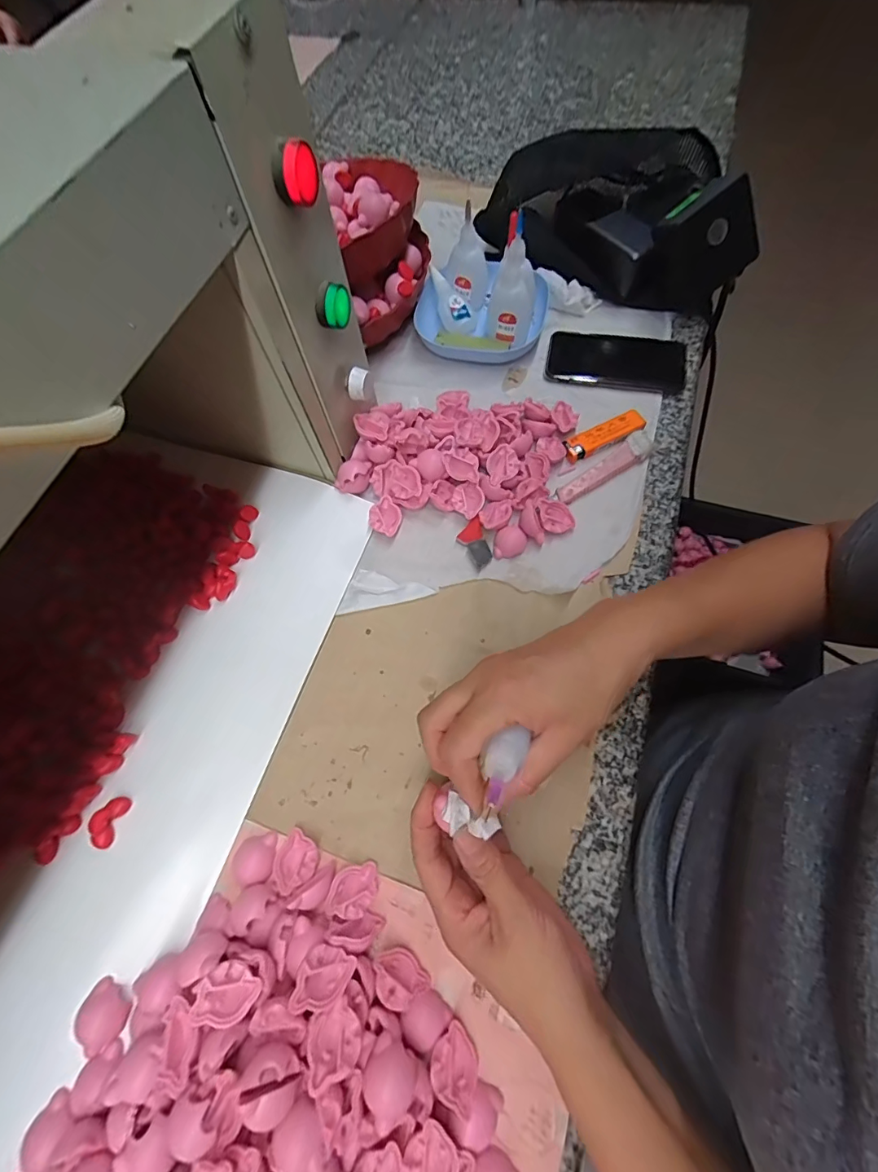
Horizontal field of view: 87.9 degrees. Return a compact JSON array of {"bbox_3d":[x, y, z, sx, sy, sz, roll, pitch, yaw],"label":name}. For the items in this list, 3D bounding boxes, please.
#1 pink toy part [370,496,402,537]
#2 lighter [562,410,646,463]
[{"bbox_3d":[-0.047,-0.063,0.412,0.029,0.012,0.032,28,71,11],"label":"pink toy part"},{"bbox_3d":[0.156,-0.144,0.432,0.079,0.011,0.022,-23,70,-9],"label":"lighter"}]

